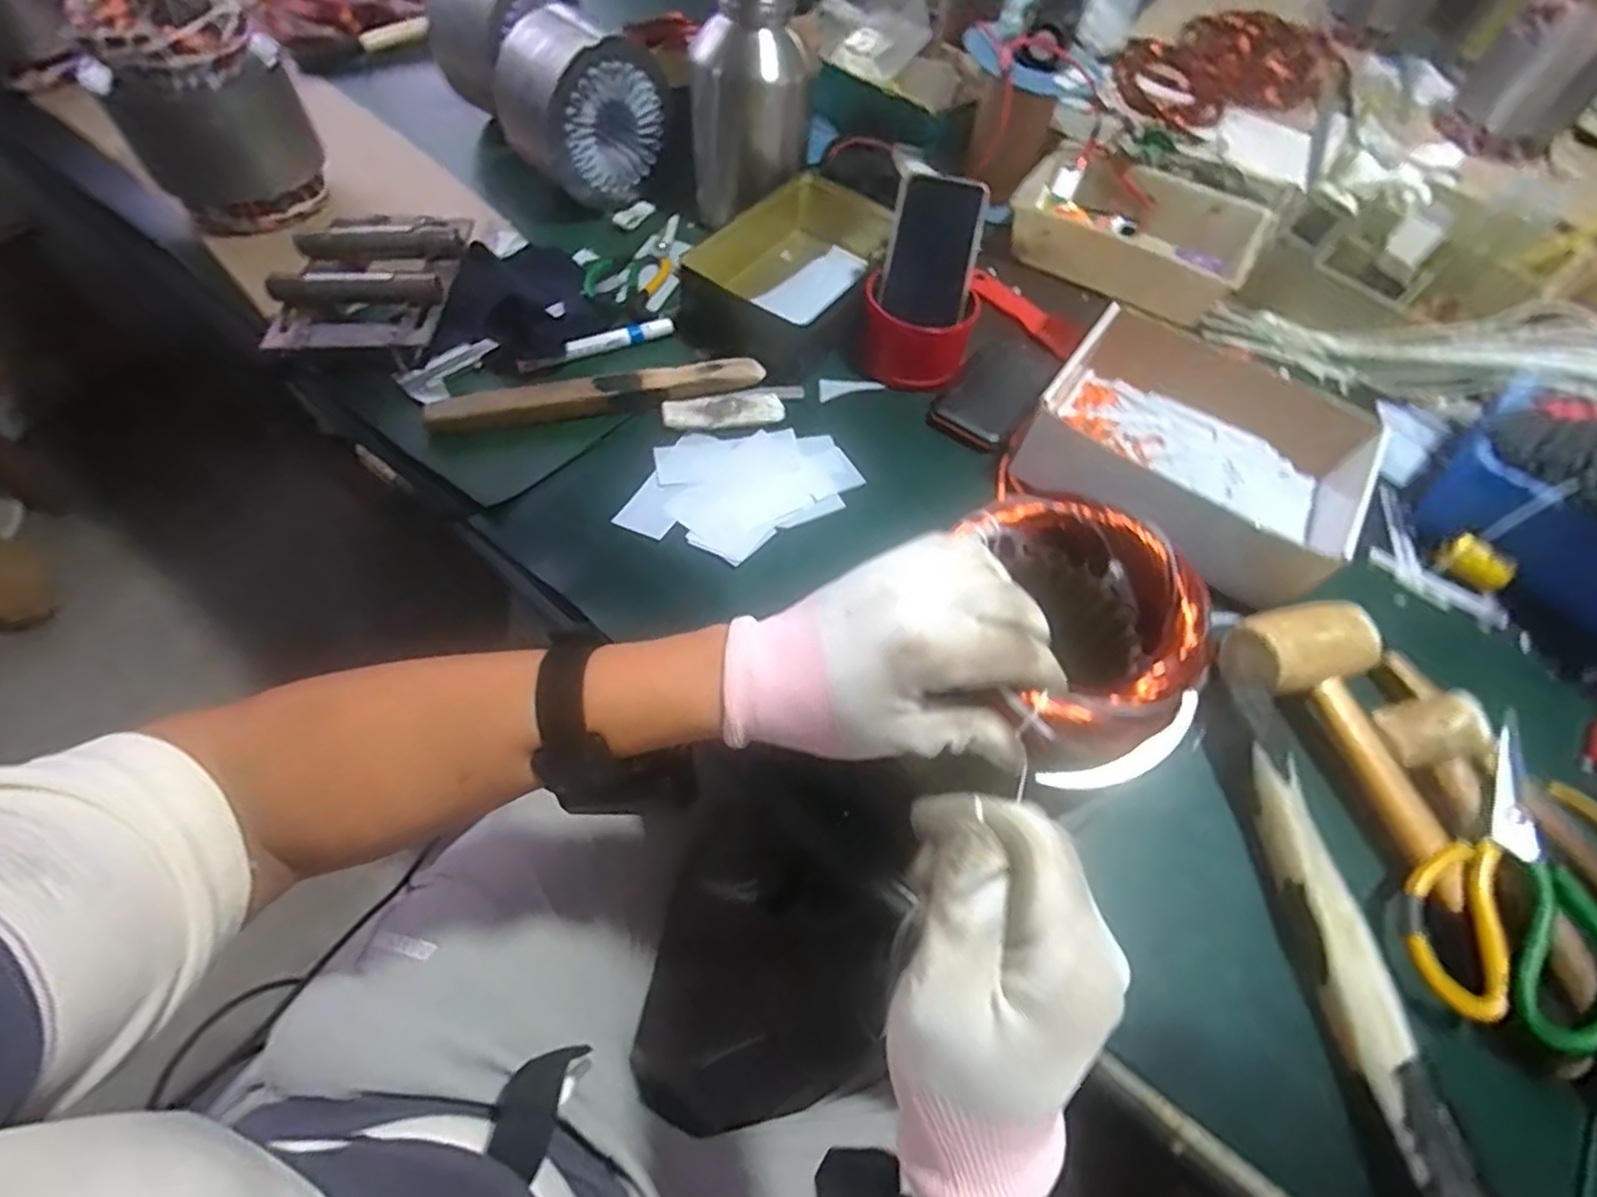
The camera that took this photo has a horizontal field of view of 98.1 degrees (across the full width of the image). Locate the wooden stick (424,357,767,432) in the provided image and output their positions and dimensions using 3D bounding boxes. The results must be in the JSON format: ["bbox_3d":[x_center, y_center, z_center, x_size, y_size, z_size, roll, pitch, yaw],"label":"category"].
[{"bbox_3d":[-0.165,-0.171,0.583,0.269,0.025,0.027,-11,60,-11],"label":"wooden stick"}]

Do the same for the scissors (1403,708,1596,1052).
[{"bbox_3d":[0.427,0.162,0.419,0.099,0.019,0.178,14,66,18],"label":"scissors"}]

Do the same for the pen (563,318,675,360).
[{"bbox_3d":[-0.163,-0.237,0.631,0.101,0.015,0.011,-24,63,-18],"label":"pen"}]

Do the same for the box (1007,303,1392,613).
[{"bbox_3d":[0.336,-0.130,0.577,0.253,0.070,0.206,33,62,16],"label":"box"}]

